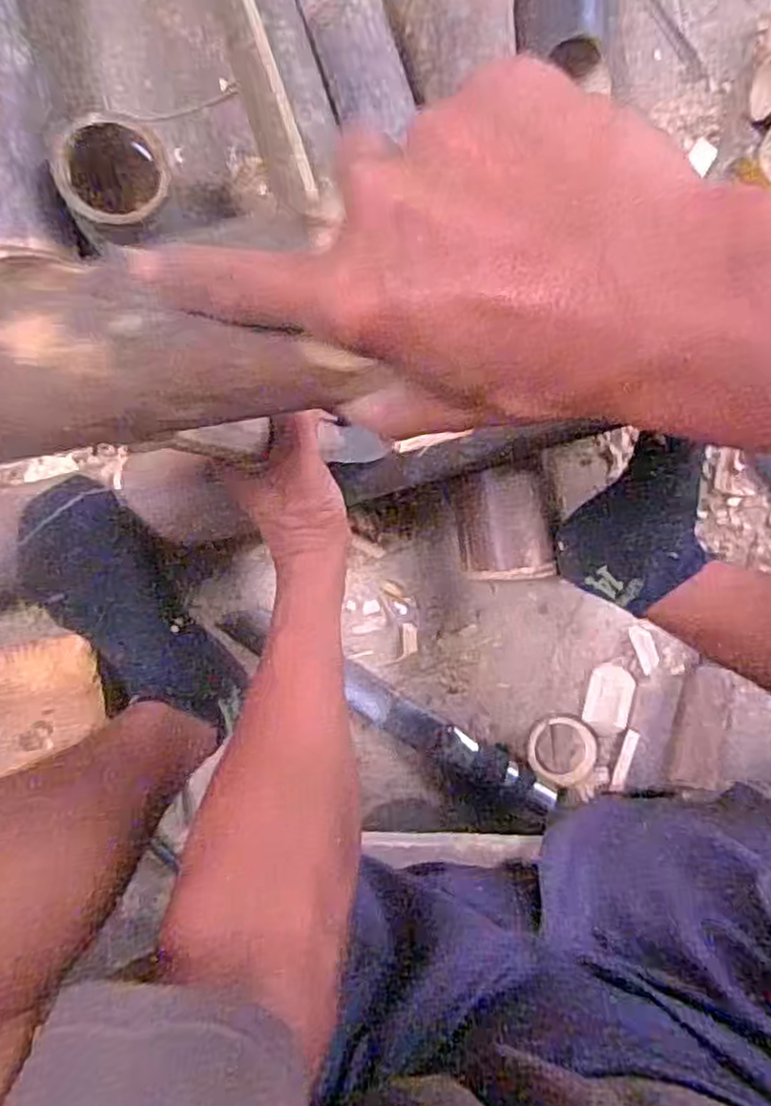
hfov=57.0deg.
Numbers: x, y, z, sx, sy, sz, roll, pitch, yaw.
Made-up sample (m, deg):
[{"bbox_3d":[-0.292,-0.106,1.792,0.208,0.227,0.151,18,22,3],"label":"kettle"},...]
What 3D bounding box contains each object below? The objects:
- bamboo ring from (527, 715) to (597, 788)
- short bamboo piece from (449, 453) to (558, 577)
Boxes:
[{"bbox_3d":[0.166,0.184,0.658,0.065,0.014,0.062,0,93,-8],"label":"bamboo ring"},{"bbox_3d":[0.104,-0.024,0.620,0.077,0.053,0.097,-9,94,-8],"label":"short bamboo piece"}]

